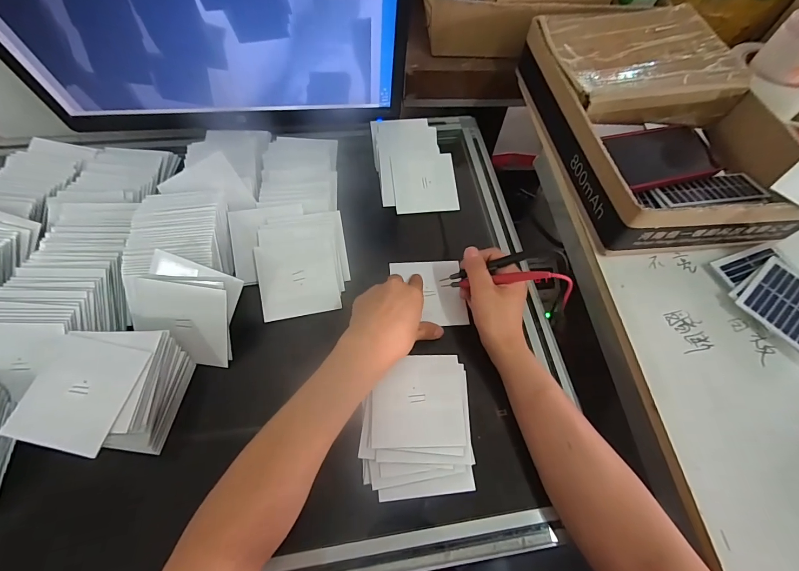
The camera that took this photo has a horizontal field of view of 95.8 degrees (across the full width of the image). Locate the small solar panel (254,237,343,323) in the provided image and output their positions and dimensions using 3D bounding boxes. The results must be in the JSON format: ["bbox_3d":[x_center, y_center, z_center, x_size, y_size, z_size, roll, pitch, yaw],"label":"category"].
[{"bbox_3d":[-0.120,-0.009,0.430,0.090,0.004,0.090,-10,77,-8],"label":"small solar panel"}]

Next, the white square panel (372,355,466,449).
[{"bbox_3d":[0.018,0.114,0.362,0.088,0.011,0.087,0,62,-3],"label":"white square panel"}]

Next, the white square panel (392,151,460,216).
[{"bbox_3d":[0.036,-0.148,0.518,0.088,0.005,0.091,-5,74,-5],"label":"white square panel"}]

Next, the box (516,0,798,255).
[{"bbox_3d":[0.314,-0.212,0.458,0.229,0.085,0.355,-3,62,-4],"label":"box"}]

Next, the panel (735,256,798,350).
[{"bbox_3d":[0.407,0.021,0.373,0.092,0.007,0.081,-34,67,-19],"label":"panel"}]

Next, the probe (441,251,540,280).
[{"bbox_3d":[0.095,-0.020,0.400,0.112,0.007,0.011,-16,57,28],"label":"probe"}]

